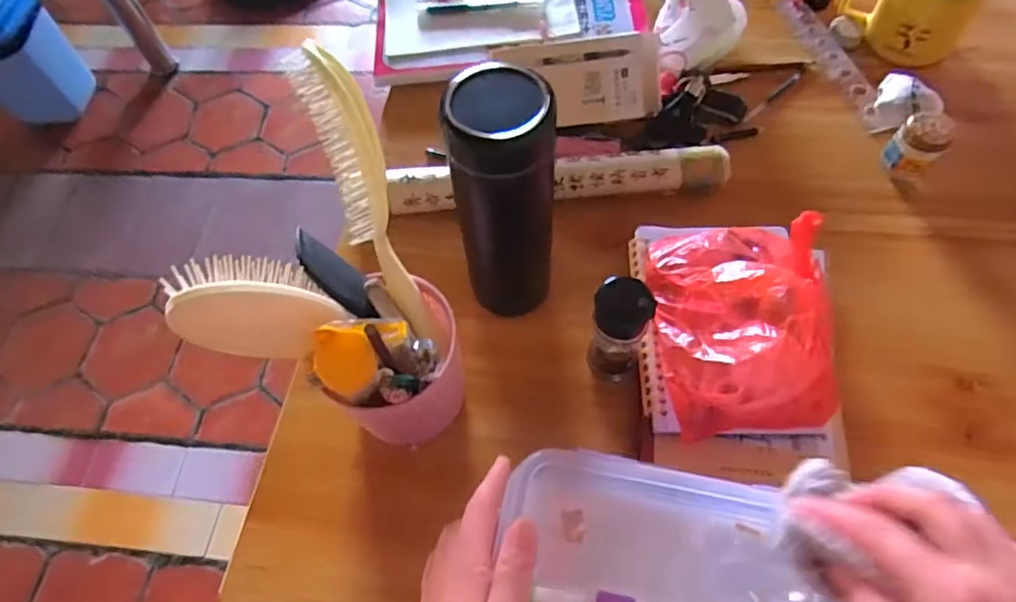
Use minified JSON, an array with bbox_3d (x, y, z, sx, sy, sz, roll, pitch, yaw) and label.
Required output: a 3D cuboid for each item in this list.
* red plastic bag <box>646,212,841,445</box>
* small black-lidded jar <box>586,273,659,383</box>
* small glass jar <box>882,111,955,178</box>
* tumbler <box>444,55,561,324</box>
[{"bbox_3d":[0.172,0.008,0.434,0.115,0.064,0.161,-5,62,2],"label":"red plastic bag"},{"bbox_3d":[0.082,0.023,0.442,0.040,0.110,0.042,-2,62,3],"label":"small black-lidded jar"},{"bbox_3d":[0.372,-0.142,0.541,0.039,0.053,0.039,-2,62,3],"label":"small glass jar"},{"bbox_3d":[0.000,-0.069,0.429,0.065,0.206,0.066,-2,62,3],"label":"tumbler"}]

